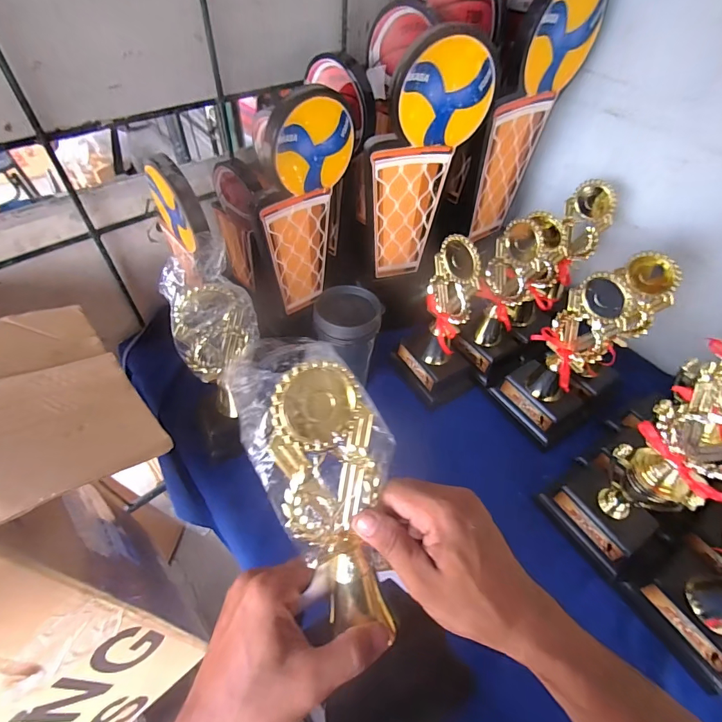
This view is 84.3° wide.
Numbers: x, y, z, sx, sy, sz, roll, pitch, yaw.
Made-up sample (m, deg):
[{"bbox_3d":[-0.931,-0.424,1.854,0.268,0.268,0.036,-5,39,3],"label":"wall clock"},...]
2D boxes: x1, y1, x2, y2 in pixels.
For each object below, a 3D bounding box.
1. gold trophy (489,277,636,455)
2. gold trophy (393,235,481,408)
[{"bbox_3d":[0.275,-0.006,0.523,0.115,0.235,0.117,-36,61,-28],"label":"gold trophy"},{"bbox_3d":[0.119,-0.054,0.549,0.081,0.236,0.103,-27,57,-23],"label":"gold trophy"}]

